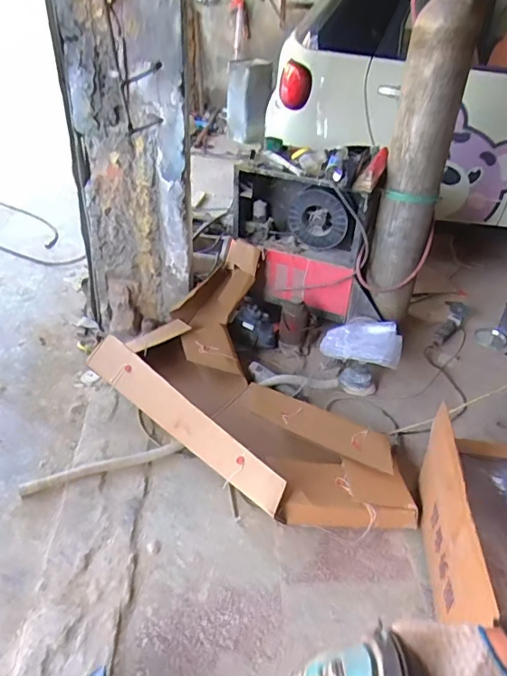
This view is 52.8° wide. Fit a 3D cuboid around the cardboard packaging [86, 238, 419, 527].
[{"bbox_3d":[0.096,0.161,1.813,1.161,0.336,0.834,29,44,29],"label":"cardboard packaging"}]

